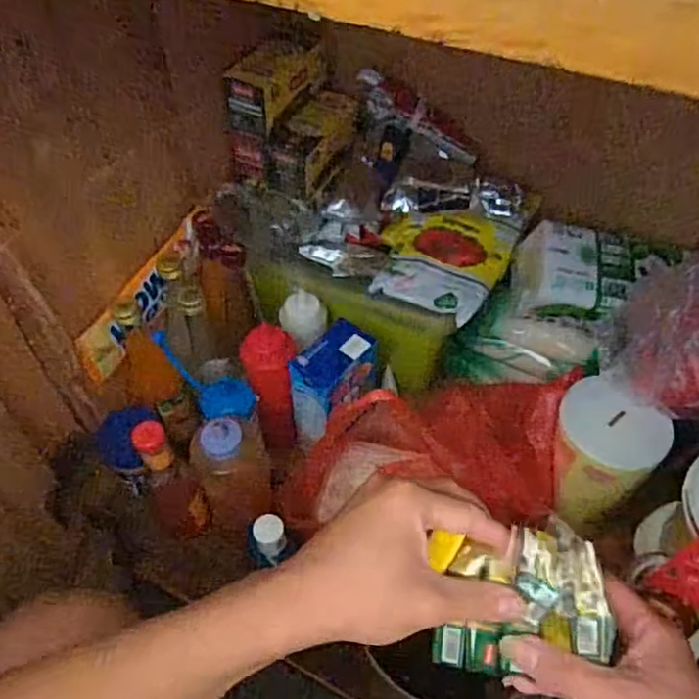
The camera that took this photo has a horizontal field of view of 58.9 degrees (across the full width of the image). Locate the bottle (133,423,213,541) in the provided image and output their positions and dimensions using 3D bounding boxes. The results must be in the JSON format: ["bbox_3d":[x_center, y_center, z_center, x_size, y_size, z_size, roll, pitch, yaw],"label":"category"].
[{"bbox_3d":[-0.200,0.148,0.694,0.054,0.183,0.056,-29,57,-19],"label":"bottle"}]

